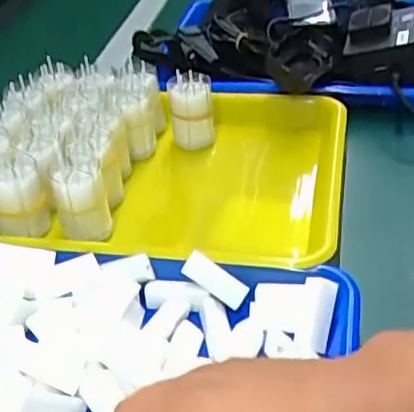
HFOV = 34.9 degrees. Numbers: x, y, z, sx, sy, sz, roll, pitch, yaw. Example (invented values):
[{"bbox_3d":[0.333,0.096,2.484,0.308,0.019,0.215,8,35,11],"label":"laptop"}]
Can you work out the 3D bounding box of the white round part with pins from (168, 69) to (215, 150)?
[{"bbox_3d":[-0.014,-0.087,0.610,0.039,0.067,0.035,-5,37,2],"label":"white round part with pins"}]

